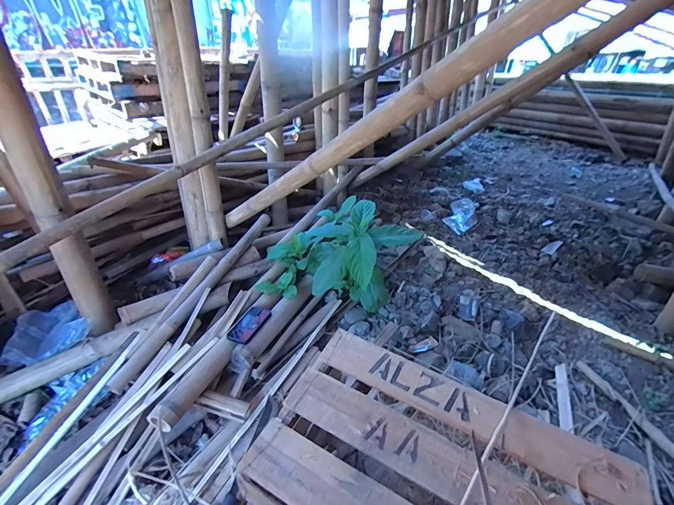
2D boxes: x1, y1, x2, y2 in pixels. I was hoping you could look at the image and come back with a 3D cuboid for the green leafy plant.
[{"bbox_3d":[-0.037,0.027,1.376,0.524,0.342,0.490,-25,42,-36],"label":"green leafy plant"}]

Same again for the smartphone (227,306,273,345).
[{"bbox_3d":[-0.297,0.243,1.138,0.094,0.016,0.166,11,35,20],"label":"smartphone"}]

